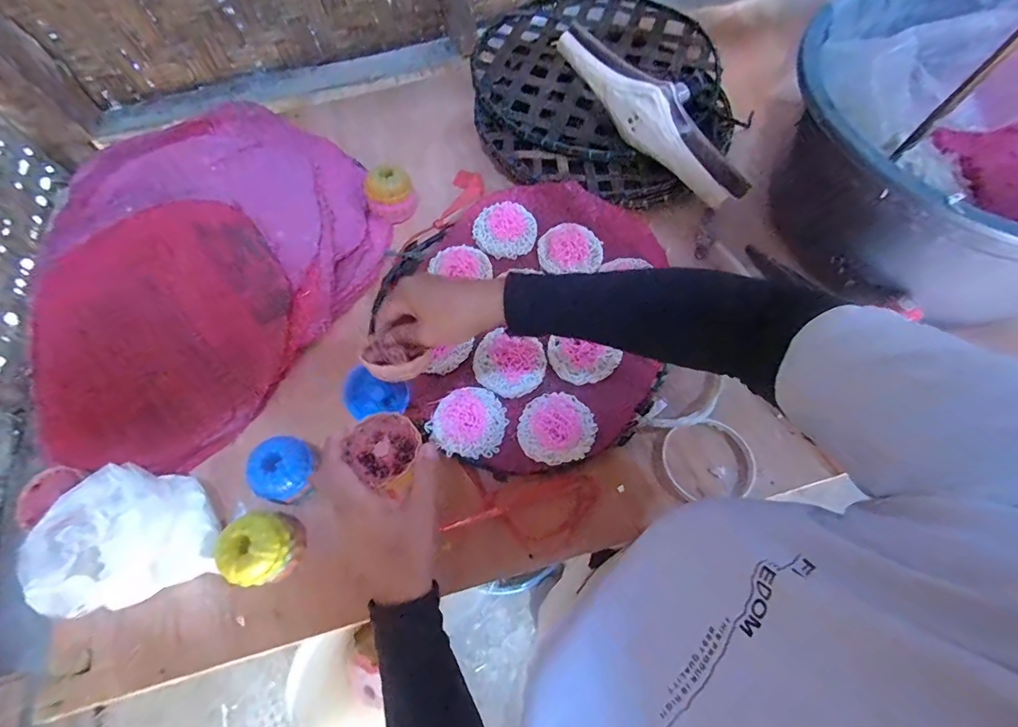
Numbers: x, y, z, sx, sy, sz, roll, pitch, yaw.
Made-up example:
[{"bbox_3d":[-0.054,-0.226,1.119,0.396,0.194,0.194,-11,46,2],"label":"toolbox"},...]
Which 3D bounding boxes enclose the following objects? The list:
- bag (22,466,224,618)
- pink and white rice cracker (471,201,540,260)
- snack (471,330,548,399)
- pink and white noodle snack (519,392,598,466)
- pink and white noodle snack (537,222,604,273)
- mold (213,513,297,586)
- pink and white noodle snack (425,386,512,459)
[{"bbox_3d":[-0.342,0.155,0.402,0.116,0.079,0.114,-25,70,-9],"label":"bag"},{"bbox_3d":[-0.005,-0.167,0.555,0.078,0.009,0.073,2,70,3],"label":"pink and white rice cracker"},{"bbox_3d":[0.000,-0.001,0.481,0.078,0.006,0.071,-1,70,2],"label":"snack"},{"bbox_3d":[0.048,0.064,0.447,0.073,0.025,0.075,-1,70,2],"label":"pink and white noodle snack"},{"bbox_3d":[0.076,-0.140,0.544,0.076,0.008,0.069,14,71,7],"label":"pink and white noodle snack"},{"bbox_3d":[-0.227,0.170,0.409,0.053,0.054,0.061,4,68,2],"label":"mold"},{"bbox_3d":[-0.041,0.059,0.457,0.076,0.012,0.071,-1,70,2],"label":"pink and white noodle snack"}]

